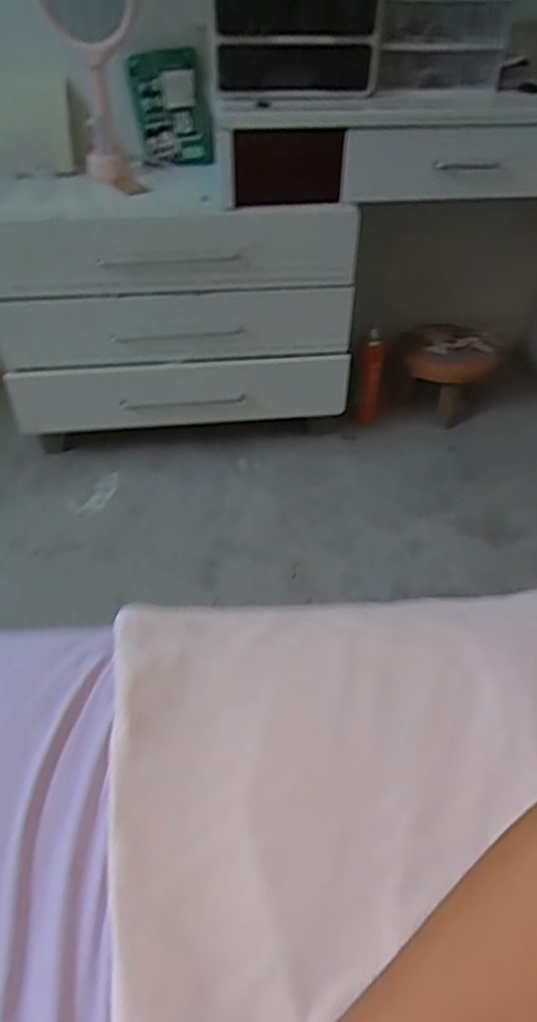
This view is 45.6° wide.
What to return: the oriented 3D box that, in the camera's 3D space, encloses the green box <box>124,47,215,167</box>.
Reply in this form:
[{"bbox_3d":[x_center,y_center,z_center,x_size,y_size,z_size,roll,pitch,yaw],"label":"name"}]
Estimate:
[{"bbox_3d":[-0.247,-1.025,1.613,0.175,0.289,0.038,-11,2,-7],"label":"green box"}]

